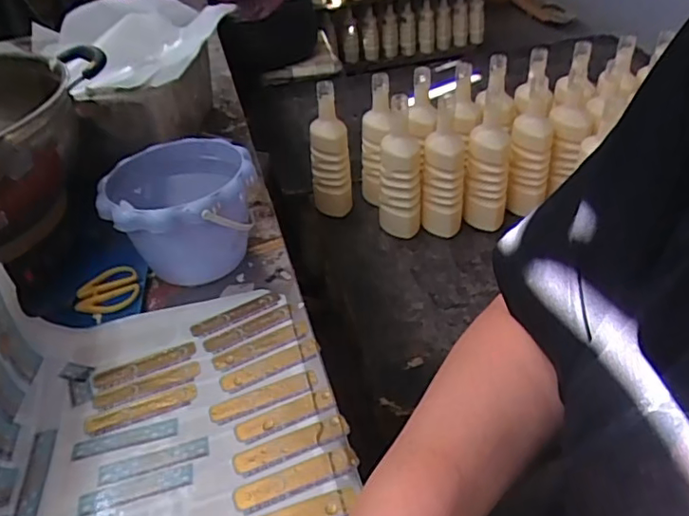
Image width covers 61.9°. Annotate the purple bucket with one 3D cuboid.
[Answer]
[{"bbox_3d":[-0.159,-0.041,0.593,0.148,0.109,0.142,-11,39,-4],"label":"purple bucket"}]

